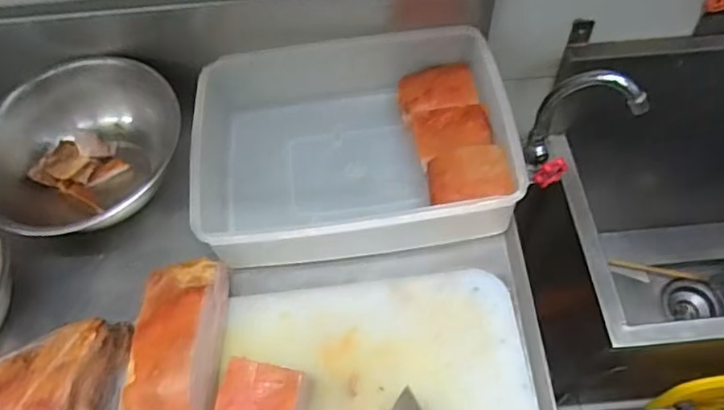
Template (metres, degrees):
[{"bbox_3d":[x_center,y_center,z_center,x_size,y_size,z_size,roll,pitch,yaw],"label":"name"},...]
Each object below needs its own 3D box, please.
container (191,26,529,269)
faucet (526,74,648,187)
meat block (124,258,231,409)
[{"bbox_3d":[-0.016,-0.065,0.683,0.349,0.096,0.248,-8,59,-1],"label":"container"},{"bbox_3d":[0.285,-0.101,0.767,0.117,0.185,0.092,26,64,18],"label":"faucet"},{"bbox_3d":[-0.172,0.134,0.556,0.073,0.071,0.170,-5,59,1],"label":"meat block"}]

